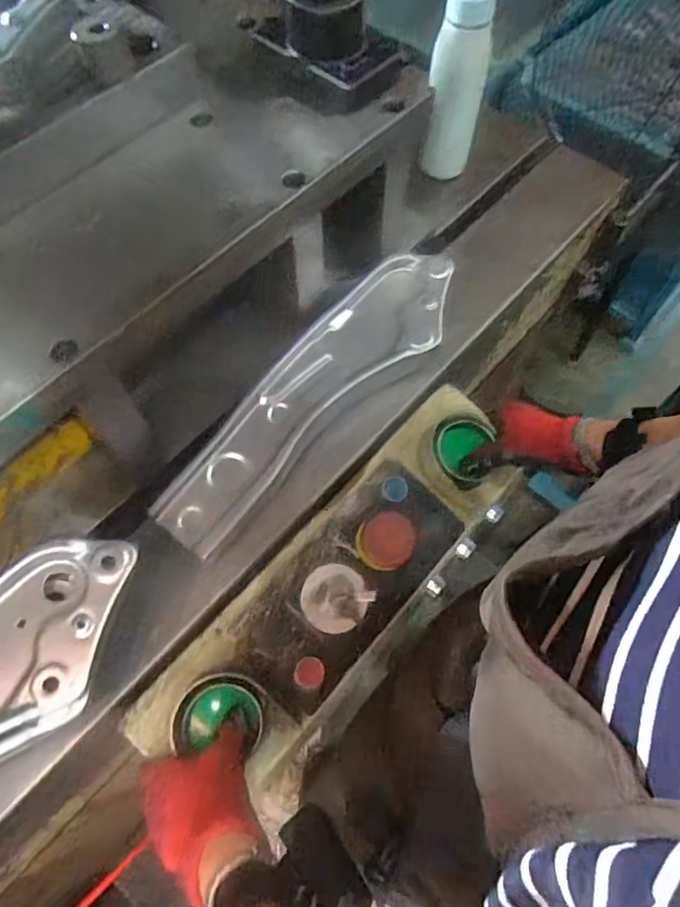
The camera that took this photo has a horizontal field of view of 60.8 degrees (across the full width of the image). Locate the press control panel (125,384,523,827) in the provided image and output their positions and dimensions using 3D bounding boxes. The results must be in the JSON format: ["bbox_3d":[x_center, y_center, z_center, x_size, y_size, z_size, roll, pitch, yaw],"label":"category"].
[{"bbox_3d":[0.012,0.130,0.613,0.141,0.075,0.480,39,71,18],"label":"press control panel"}]

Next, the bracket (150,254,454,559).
[{"bbox_3d":[-0.025,-0.077,0.632,0.101,0.038,0.432,40,70,18],"label":"bracket"}]

